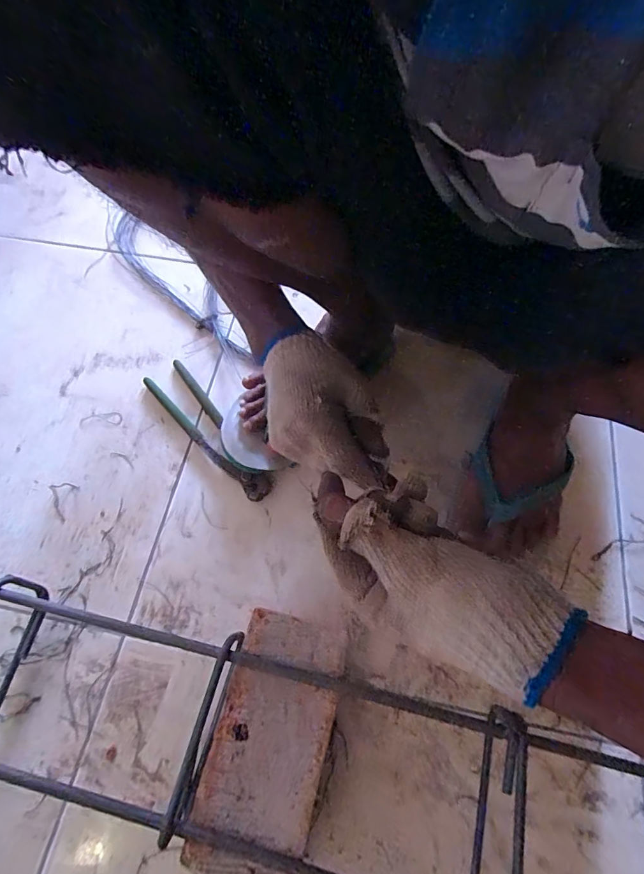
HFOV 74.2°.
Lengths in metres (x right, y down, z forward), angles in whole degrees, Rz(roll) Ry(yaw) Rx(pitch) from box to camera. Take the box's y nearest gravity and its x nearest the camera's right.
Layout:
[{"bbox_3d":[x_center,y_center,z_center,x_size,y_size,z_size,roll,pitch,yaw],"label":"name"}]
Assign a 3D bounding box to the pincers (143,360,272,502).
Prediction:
[{"bbox_3d":[-0.136,-0.011,0.519,0.052,0.009,0.221,-40,71,-16],"label":"pincers"}]

